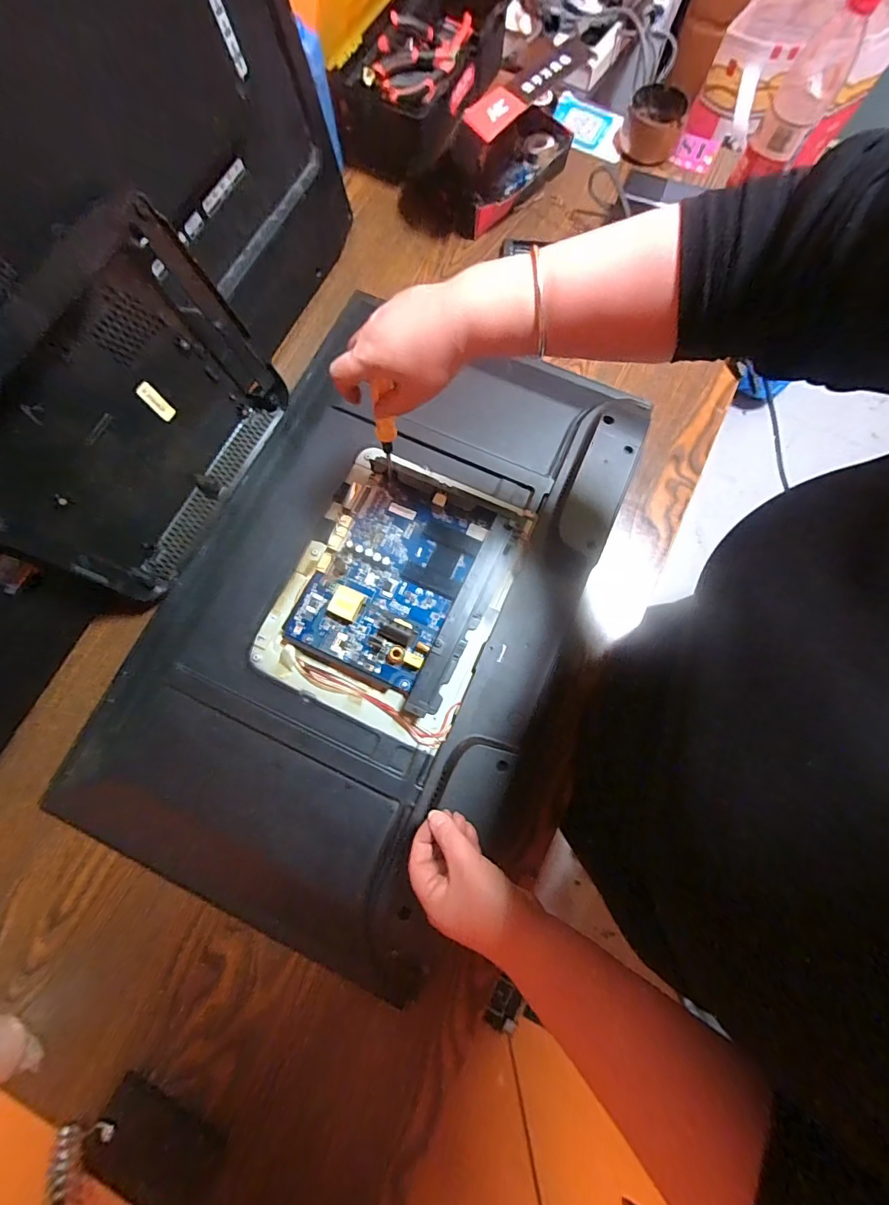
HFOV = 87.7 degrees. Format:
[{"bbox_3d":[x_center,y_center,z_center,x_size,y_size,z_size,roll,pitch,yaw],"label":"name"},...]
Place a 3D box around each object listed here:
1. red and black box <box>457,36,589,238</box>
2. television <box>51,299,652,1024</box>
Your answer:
[{"bbox_3d":[0.095,-0.604,0.605,0.066,0.123,0.179,43,80,10],"label":"red and black box"},{"bbox_3d":[-0.069,-0.013,0.484,0.420,0.050,0.645,23,76,5],"label":"television"}]

